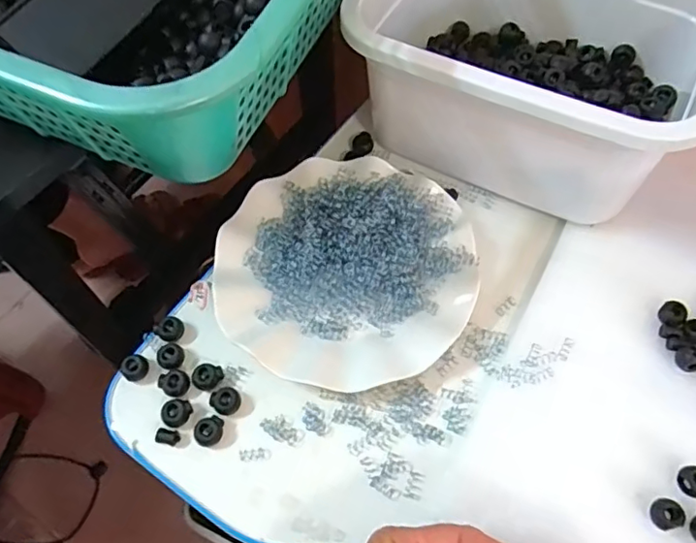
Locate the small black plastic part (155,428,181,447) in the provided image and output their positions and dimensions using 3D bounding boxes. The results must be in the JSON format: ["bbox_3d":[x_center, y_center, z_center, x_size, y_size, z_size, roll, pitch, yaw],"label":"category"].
[{"bbox_3d":[-0.115,0.106,0.356,0.014,0.010,0.009,8,62,4],"label":"small black plastic part"}]

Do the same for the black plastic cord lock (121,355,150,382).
[{"bbox_3d":[-0.143,0.065,0.373,0.015,0.009,0.017,29,66,15],"label":"black plastic cord lock"}]

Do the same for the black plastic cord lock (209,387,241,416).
[{"bbox_3d":[-0.080,0.085,0.365,0.017,0.011,0.018,0,62,0],"label":"black plastic cord lock"}]

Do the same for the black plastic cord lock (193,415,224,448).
[{"bbox_3d":[-0.088,0.102,0.356,0.019,0.011,0.016,-29,65,-14],"label":"black plastic cord lock"}]

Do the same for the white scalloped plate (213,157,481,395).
[{"bbox_3d":[-0.001,-0.008,0.400,0.178,0.023,0.178,0,62,0],"label":"white scalloped plate"}]

